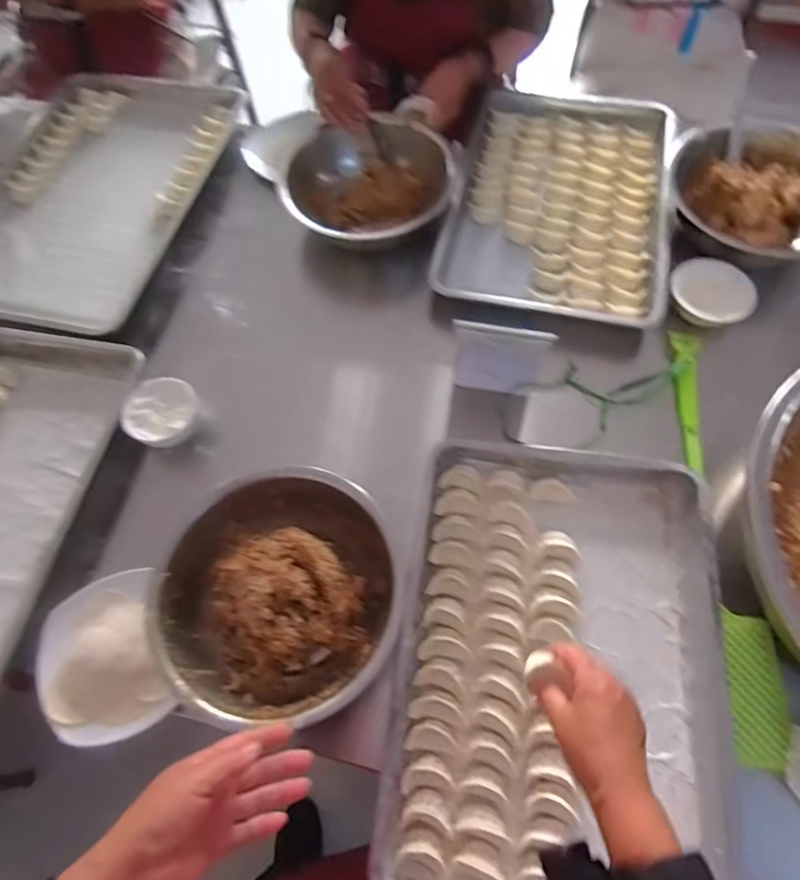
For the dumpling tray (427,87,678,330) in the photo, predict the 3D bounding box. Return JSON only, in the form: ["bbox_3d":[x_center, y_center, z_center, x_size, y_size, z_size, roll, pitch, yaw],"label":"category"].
[{"bbox_3d":[0.272,-0.421,0.907,0.342,0.038,0.507,12,66,8],"label":"dumpling tray"}]

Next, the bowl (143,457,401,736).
[{"bbox_3d":[-0.136,0.183,0.636,0.269,0.100,0.245,-1,65,2],"label":"bowl"}]

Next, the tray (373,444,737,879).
[{"bbox_3d":[0.176,0.249,0.607,0.337,0.065,0.480,7,65,6],"label":"tray"}]

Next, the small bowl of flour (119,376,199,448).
[{"bbox_3d":[-0.336,-0.043,0.754,0.100,0.035,0.099,-1,65,2],"label":"small bowl of flour"}]

